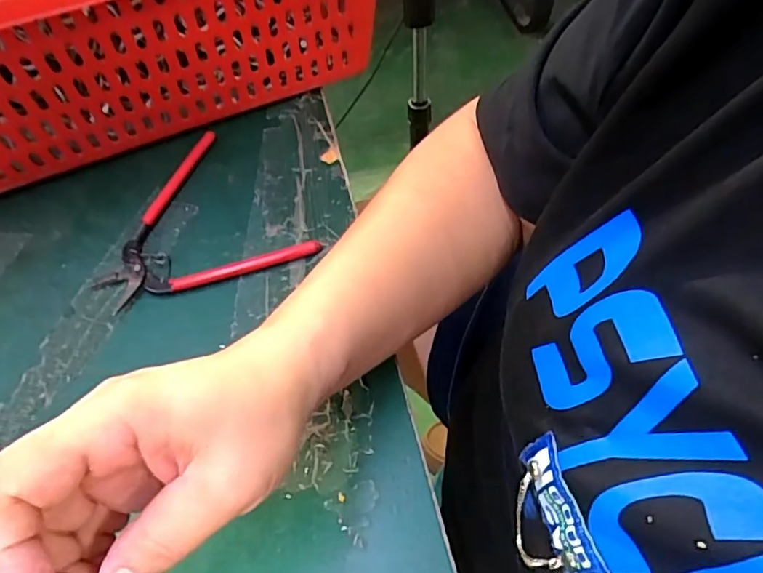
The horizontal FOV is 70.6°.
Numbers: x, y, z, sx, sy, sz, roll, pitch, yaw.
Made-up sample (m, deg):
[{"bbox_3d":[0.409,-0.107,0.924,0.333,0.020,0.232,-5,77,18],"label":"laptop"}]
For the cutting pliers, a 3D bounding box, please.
[{"bbox_3d":[-0.133,-0.060,0.398,0.145,0.010,0.144,-16,56,-7],"label":"cutting pliers"}]

